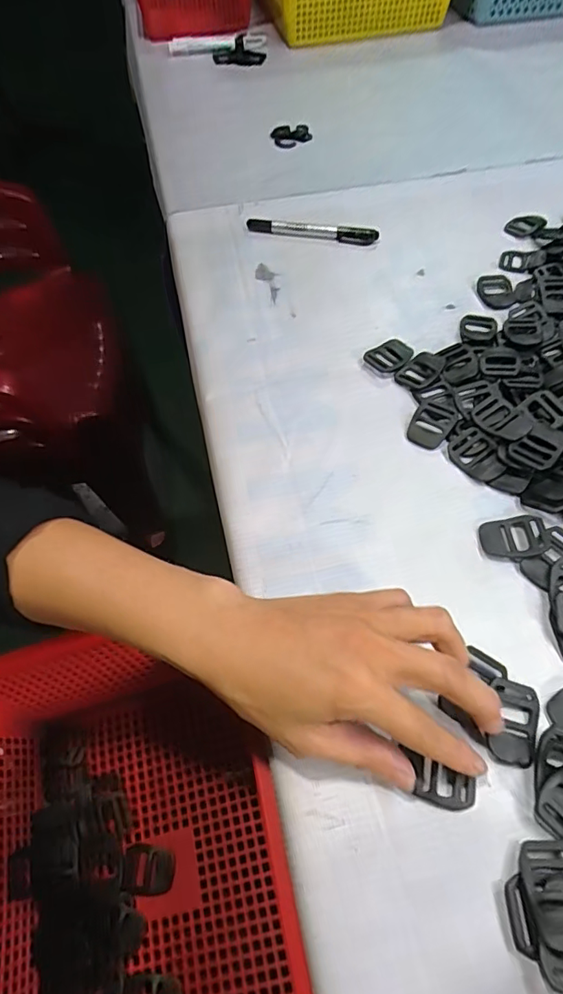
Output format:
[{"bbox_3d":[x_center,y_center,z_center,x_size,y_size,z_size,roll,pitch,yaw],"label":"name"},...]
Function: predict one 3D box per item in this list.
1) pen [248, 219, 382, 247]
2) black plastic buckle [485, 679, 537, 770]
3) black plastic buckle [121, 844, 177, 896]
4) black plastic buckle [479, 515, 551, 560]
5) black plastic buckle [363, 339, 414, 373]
[{"bbox_3d":[0.030,-0.266,0.508,0.129,0.011,0.017,12,59,10],"label":"pen"},{"bbox_3d":[0.119,0.116,0.262,0.023,0.007,0.039,11,64,10],"label":"black plastic buckle"},{"bbox_3d":[-0.094,0.264,0.361,0.040,0.009,0.028,0,57,3],"label":"black plastic buckle"},{"bbox_3d":[0.145,0.025,0.318,0.039,0.007,0.028,-6,57,-1],"label":"black plastic buckle"},{"bbox_3d":[0.089,-0.116,0.412,0.040,0.004,0.031,-40,64,-21],"label":"black plastic buckle"}]

